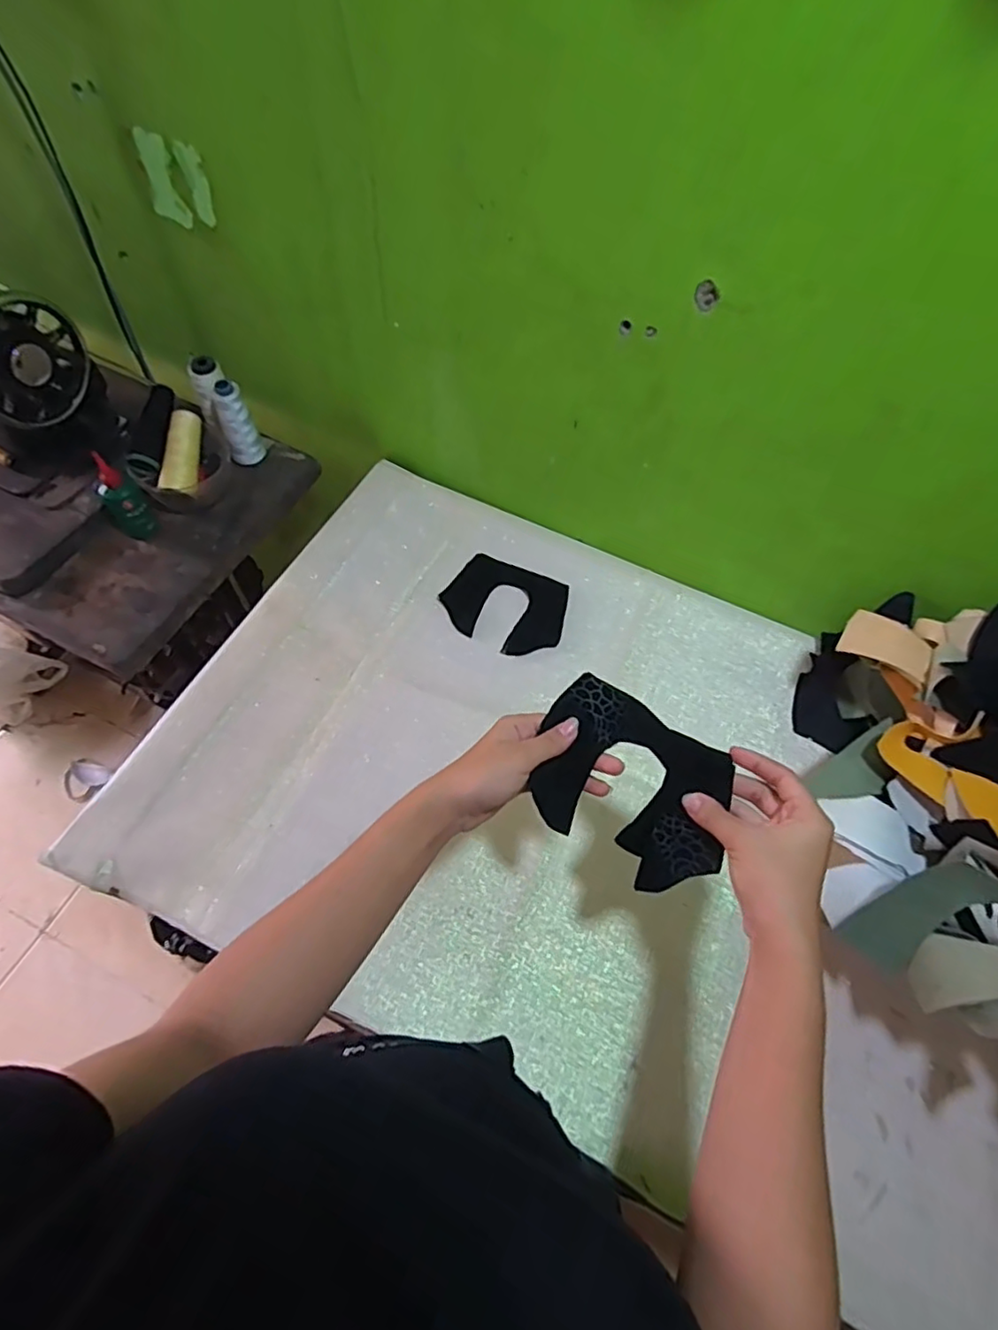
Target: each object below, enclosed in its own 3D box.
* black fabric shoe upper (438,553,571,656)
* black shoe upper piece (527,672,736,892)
[{"bbox_3d":[0.010,-0.075,0.753,0.149,0.004,0.119,23,63,9],"label":"black fabric shoe upper"},{"bbox_3d":[0.093,0.086,0.436,0.144,0.021,0.108,31,94,9],"label":"black shoe upper piece"}]

